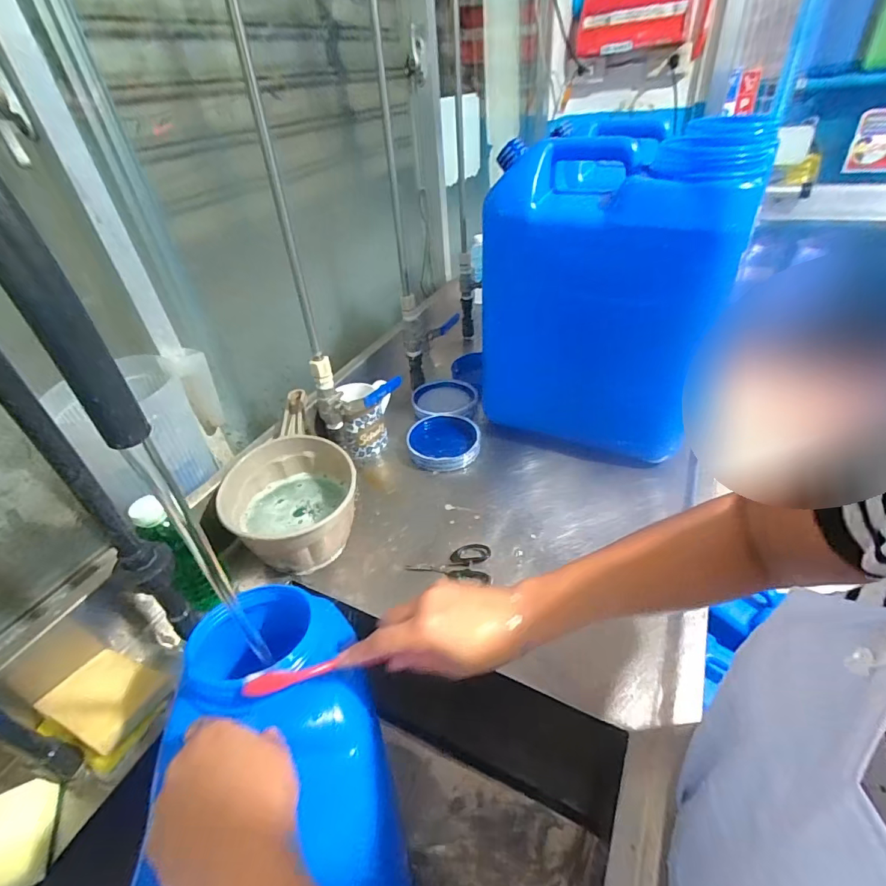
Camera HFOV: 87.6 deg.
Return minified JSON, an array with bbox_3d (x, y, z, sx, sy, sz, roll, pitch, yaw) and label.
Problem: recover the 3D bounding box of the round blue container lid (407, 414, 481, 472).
[{"bbox_3d":[0.002,0.000,0.772,0.119,0.035,0.113,-4,39,3],"label":"round blue container lid"}]

